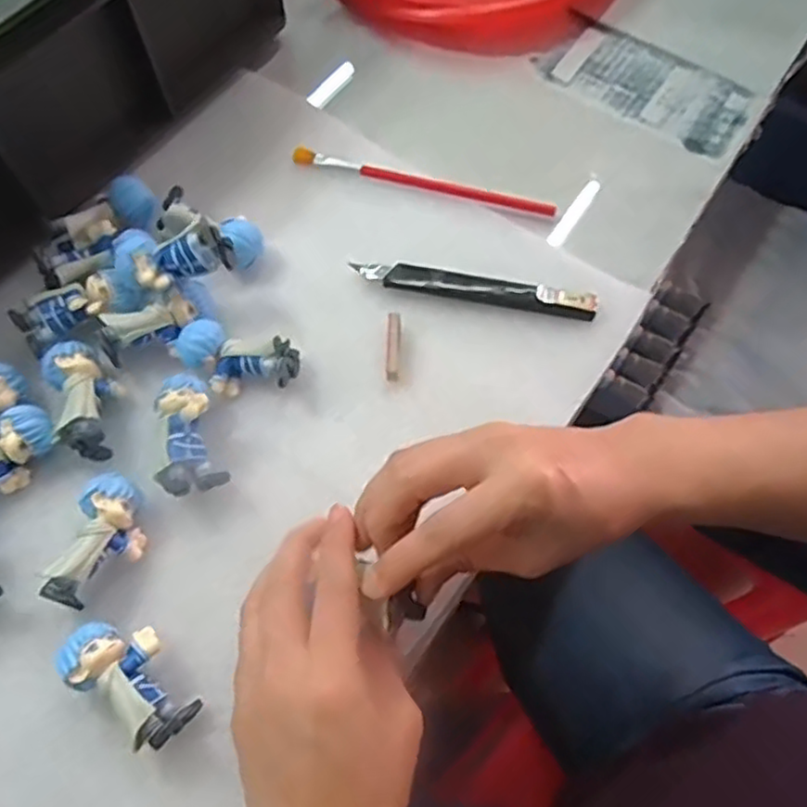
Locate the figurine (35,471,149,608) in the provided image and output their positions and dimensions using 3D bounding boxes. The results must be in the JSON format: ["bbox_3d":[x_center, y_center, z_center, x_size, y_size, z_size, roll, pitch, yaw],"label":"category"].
[{"bbox_3d":[-0.139,0.065,0.318,0.028,0.035,0.060,11,66,4],"label":"figurine"}]

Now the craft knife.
[{"bbox_3d":[0.041,-0.067,0.392,0.137,0.007,0.018,8,66,3],"label":"craft knife"}]

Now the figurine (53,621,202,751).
[{"bbox_3d":[-0.116,0.117,0.295,0.060,0.029,0.033,34,69,13],"label":"figurine"}]

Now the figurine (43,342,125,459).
[{"bbox_3d":[-0.163,-0.002,0.350,0.033,0.030,0.061,-15,67,-8],"label":"figurine"}]

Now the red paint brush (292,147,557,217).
[{"bbox_3d":[0.013,-0.139,0.429,0.167,0.006,0.010,13,66,5],"label":"red paint brush"}]

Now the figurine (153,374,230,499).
[{"bbox_3d":[-0.108,0.016,0.341,0.030,0.034,0.059,-14,67,-7],"label":"figurine"}]

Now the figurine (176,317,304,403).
[{"bbox_3d":[-0.086,-0.023,0.363,0.062,0.028,0.034,7,66,2],"label":"figurine"}]

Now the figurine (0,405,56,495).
[{"bbox_3d":[-0.201,0.028,0.334,0.062,0.034,0.028,-37,72,-16],"label":"figurine"}]

